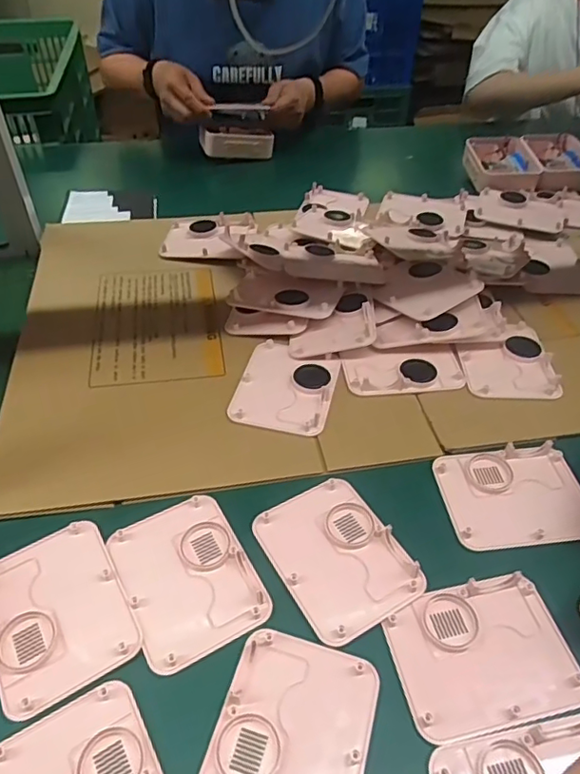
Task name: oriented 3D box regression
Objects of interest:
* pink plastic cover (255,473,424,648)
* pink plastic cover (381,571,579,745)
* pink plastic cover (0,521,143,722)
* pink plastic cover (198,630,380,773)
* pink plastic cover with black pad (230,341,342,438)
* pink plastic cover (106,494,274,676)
[{"bbox_3d":[0.038,0.133,0.453,0.095,0.009,0.123,-23,51,-22],"label":"pink plastic cover"},{"bbox_3d":[0.138,0.190,0.403,0.124,0.009,0.093,-9,47,-10],"label":"pink plastic cover"},{"bbox_3d":[-0.174,0.166,0.419,0.096,0.004,0.123,-23,51,-22],"label":"pink plastic cover"},{"bbox_3d":[0.000,0.227,0.362,0.095,0.006,0.121,13,47,11],"label":"pink plastic cover"},{"bbox_3d":[-0.003,-0.003,0.584,0.097,0.011,0.118,12,47,9],"label":"pink plastic cover with black pad"},{"bbox_3d":[-0.080,0.146,0.440,0.094,0.004,0.123,-21,50,-20],"label":"pink plastic cover"}]

